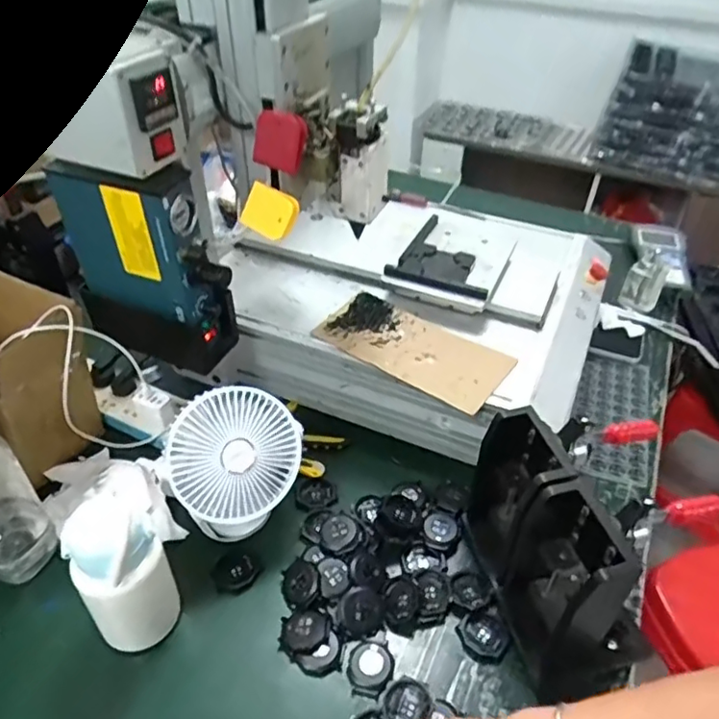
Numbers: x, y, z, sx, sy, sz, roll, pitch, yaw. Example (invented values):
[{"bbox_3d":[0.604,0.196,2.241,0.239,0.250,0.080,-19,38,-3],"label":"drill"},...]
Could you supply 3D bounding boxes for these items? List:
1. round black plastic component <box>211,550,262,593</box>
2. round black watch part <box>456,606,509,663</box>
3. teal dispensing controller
[{"bbox_3d":[-0.144,0.247,0.681,0.047,0.011,0.047,1,41,-1],"label":"round black plastic component"},{"bbox_3d":[0.135,0.289,0.625,0.057,0.018,0.054,1,41,-1],"label":"round black watch part"},{"bbox_3d":[-0.245,-0.115,0.699,0.187,0.235,0.080,16,43,15],"label":"teal dispensing controller"}]

